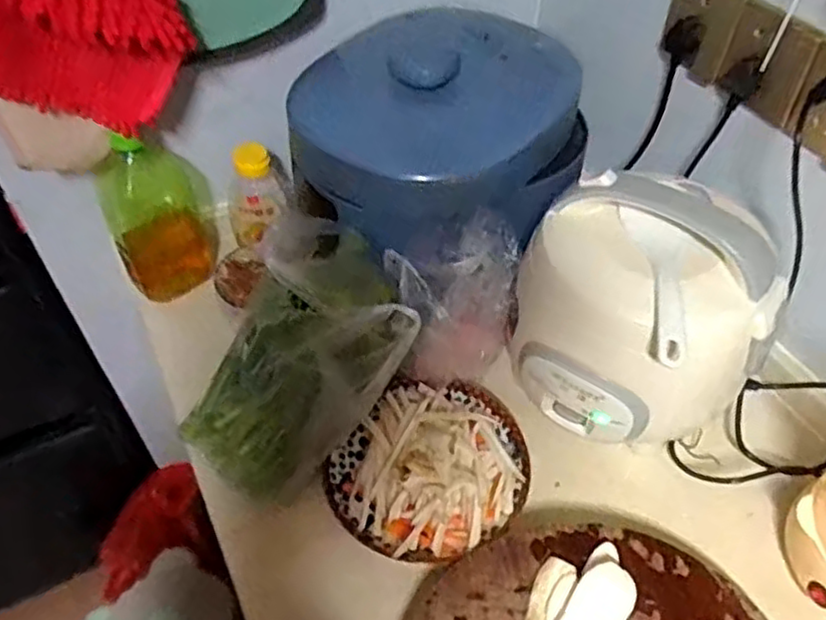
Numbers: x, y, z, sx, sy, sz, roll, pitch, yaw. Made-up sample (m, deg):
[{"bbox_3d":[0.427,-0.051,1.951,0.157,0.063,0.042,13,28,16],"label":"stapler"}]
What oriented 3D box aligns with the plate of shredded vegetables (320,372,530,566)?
[{"bbox_3d":[0.017,0.139,0.656,0.178,0.070,0.182,0,49,0],"label":"plate of shredded vegetables"}]

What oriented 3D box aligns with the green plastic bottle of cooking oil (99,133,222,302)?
[{"bbox_3d":[-0.295,-0.113,0.813,0.117,0.208,0.077,-17,51,-15],"label":"green plastic bottle of cooking oil"}]

